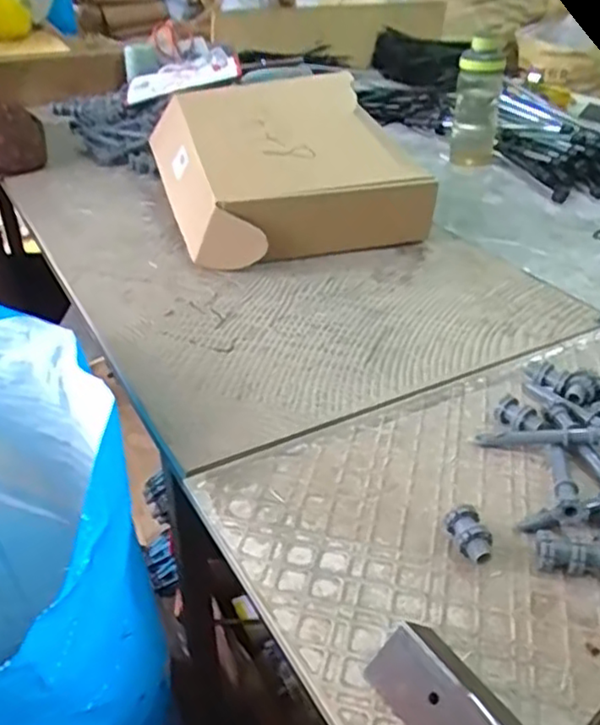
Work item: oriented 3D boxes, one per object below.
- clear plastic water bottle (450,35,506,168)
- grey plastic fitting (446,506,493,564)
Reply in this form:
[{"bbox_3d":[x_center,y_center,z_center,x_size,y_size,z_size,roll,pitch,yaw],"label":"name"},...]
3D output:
[{"bbox_3d":[0.273,-0.393,1.033,0.068,0.176,0.075,9,34,13],"label":"clear plastic water bottle"},{"bbox_3d":[0.109,0.112,0.431,0.021,0.020,0.035,-8,34,-12],"label":"grey plastic fitting"}]

